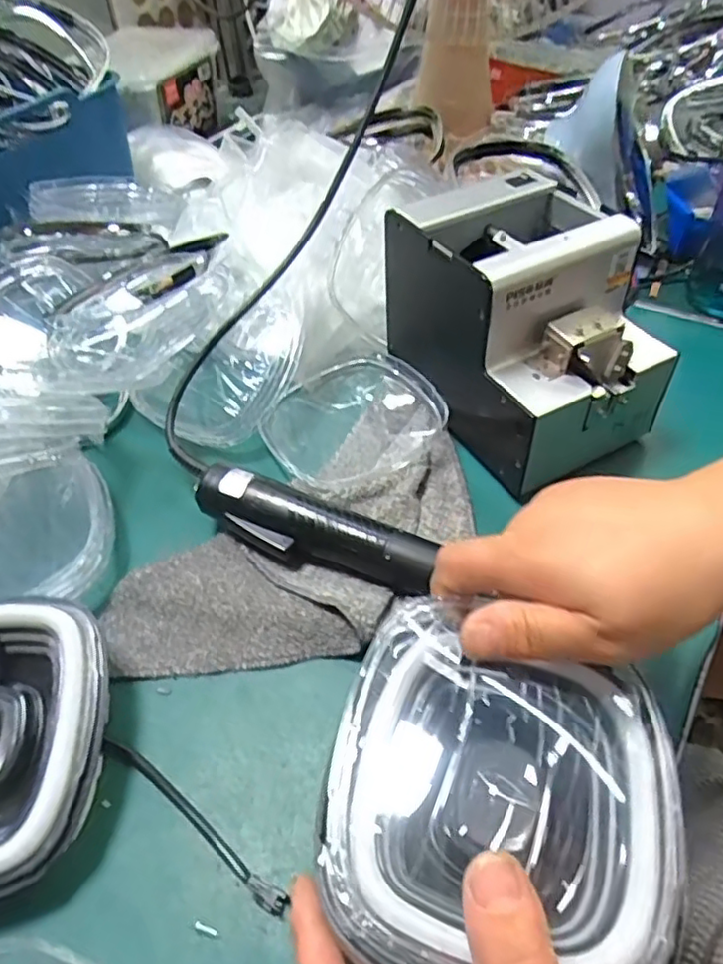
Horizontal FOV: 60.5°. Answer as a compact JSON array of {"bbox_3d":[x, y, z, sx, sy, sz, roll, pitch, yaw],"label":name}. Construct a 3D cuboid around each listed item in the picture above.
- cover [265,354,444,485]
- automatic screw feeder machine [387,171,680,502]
[{"bbox_3d":[-0.008,-0.049,0.479,0.125,0.025,0.132,-28,53,-19],"label":"cover"},{"bbox_3d":[0.117,-0.113,0.448,0.123,0.136,0.176,-24,51,-16],"label":"automatic screw feeder machine"}]

